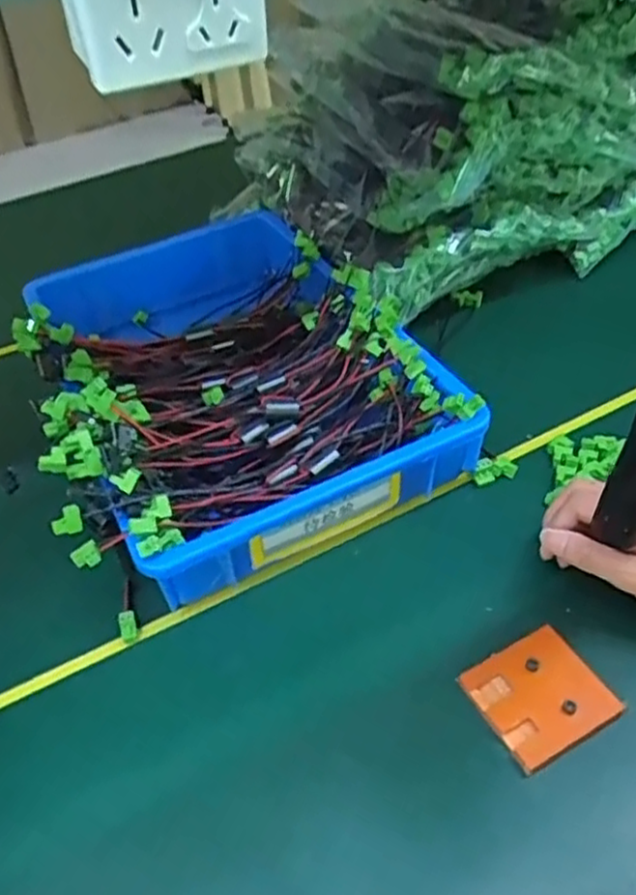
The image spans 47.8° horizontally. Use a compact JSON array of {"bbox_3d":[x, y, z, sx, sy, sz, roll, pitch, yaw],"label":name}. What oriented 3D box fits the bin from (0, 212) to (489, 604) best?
[{"bbox_3d":[-0.091,-0.073,0.679,0.320,0.113,0.436,-17,45,-14],"label":"bin"}]

